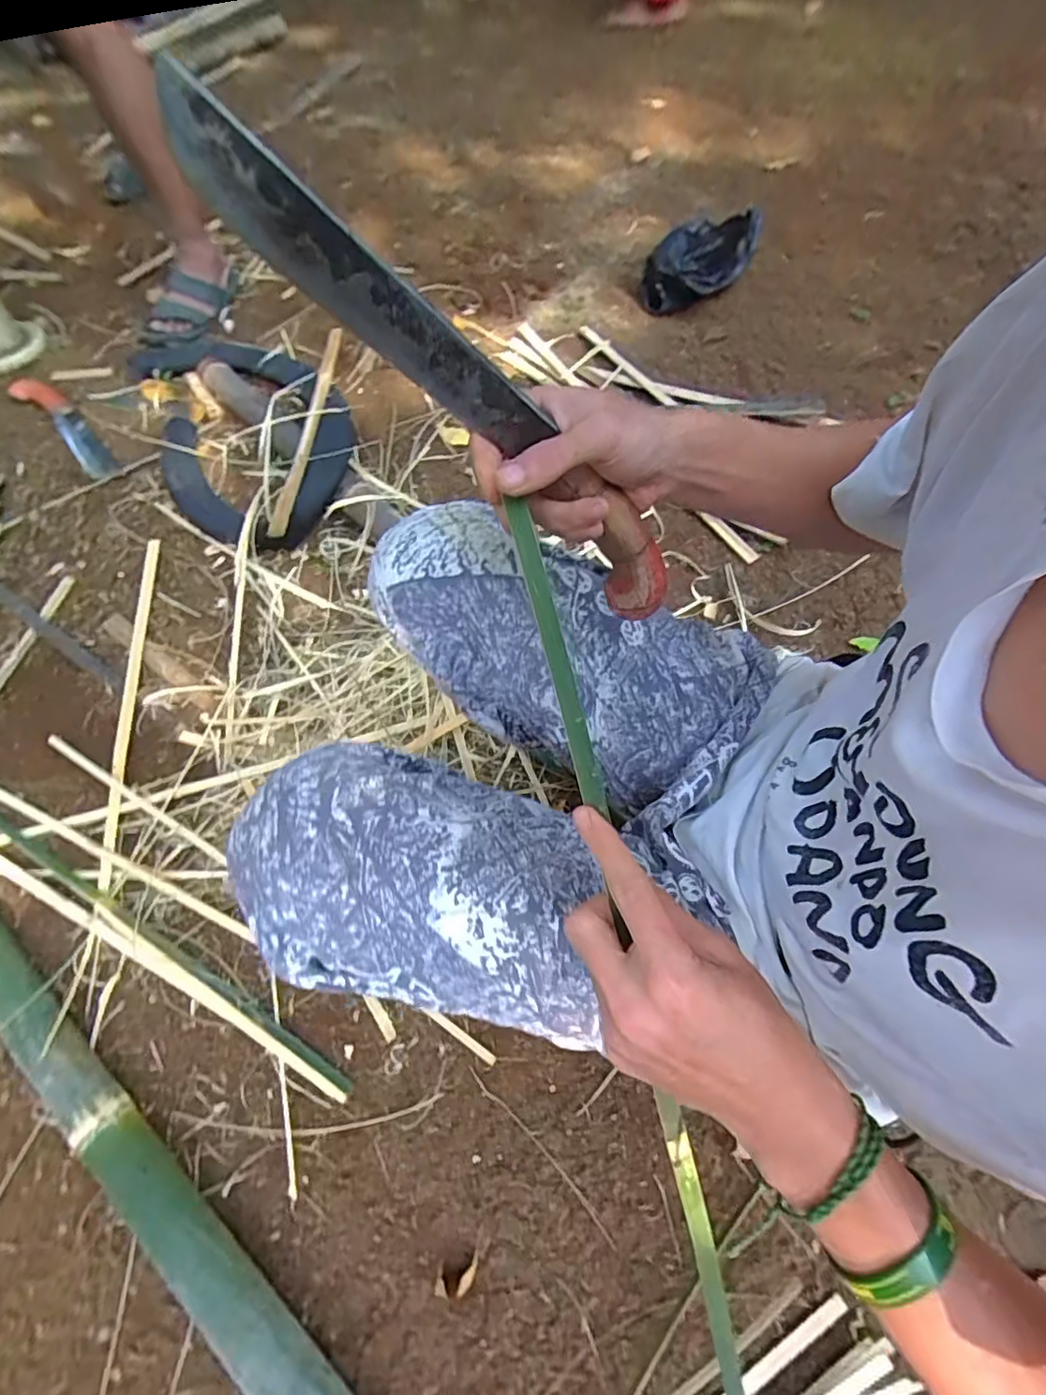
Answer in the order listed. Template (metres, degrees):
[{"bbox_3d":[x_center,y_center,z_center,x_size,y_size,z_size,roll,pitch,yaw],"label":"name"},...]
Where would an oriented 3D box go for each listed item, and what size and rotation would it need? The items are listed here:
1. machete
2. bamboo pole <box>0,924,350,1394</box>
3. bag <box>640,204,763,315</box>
[{"bbox_3d":[-0.025,-0.159,0.318,0.337,0.049,0.025,36,64,-28],"label":"machete"},{"bbox_3d":[-0.409,0.476,0.607,0.748,0.065,0.058,35,70,17],"label":"bamboo pole"},{"bbox_3d":[0.382,-0.913,1.209,0.261,0.117,0.116,-34,68,-13],"label":"bag"}]

